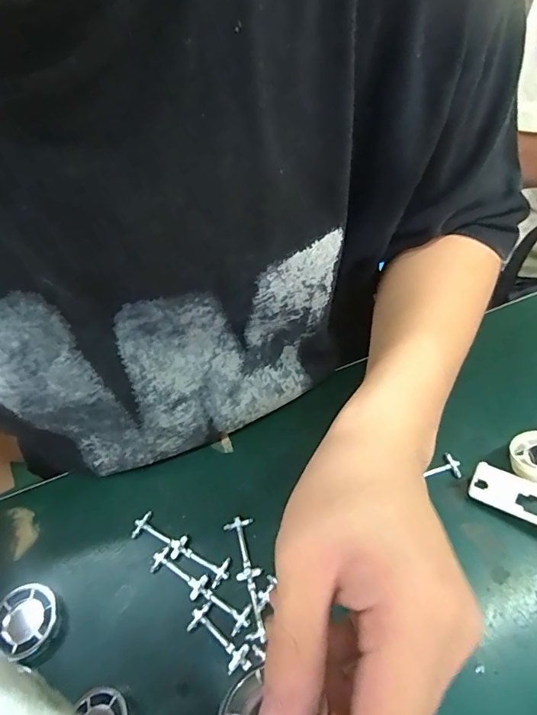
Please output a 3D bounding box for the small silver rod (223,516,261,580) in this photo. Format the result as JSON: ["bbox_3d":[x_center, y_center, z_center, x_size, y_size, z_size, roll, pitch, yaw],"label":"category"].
[{"bbox_3d":[-0.016,0.121,0.284,0.019,0.004,0.038,-18,52,-8],"label":"small silver rod"}]

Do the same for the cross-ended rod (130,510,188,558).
[{"bbox_3d":[-0.072,0.117,0.293,0.038,0.004,0.018,18,56,19],"label":"cross-ended rod"}]

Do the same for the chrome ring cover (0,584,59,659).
[{"bbox_3d":[-0.146,0.158,0.267,0.036,0.011,0.037,-37,57,-21],"label":"chrome ring cover"}]

